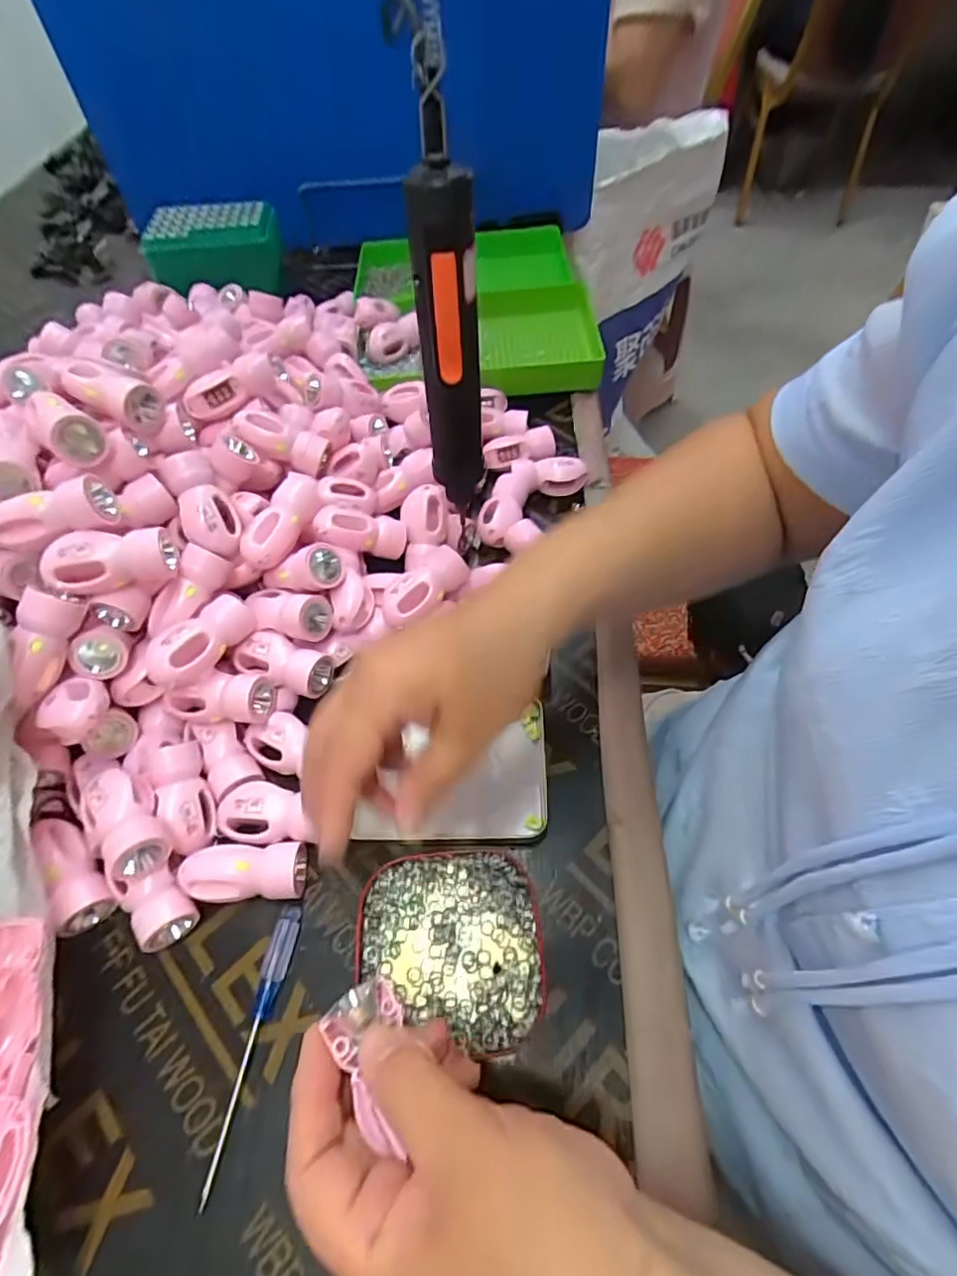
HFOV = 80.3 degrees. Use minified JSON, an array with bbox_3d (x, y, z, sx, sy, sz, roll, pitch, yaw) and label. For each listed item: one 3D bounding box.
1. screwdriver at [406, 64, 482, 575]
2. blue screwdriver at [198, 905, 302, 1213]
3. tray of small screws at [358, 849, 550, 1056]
[{"bbox_3d":[-0.015,-0.145,0.335,0.032,0.255,0.040,-3,56,0],"label":"screwdriver"},{"bbox_3d":[-0.117,0.205,0.290,0.013,0.013,0.124,10,58,9],"label":"blue screwdriver"},{"bbox_3d":[-0.016,0.169,0.312,0.099,0.009,0.093,-5,57,0],"label":"tray of small screws"}]

